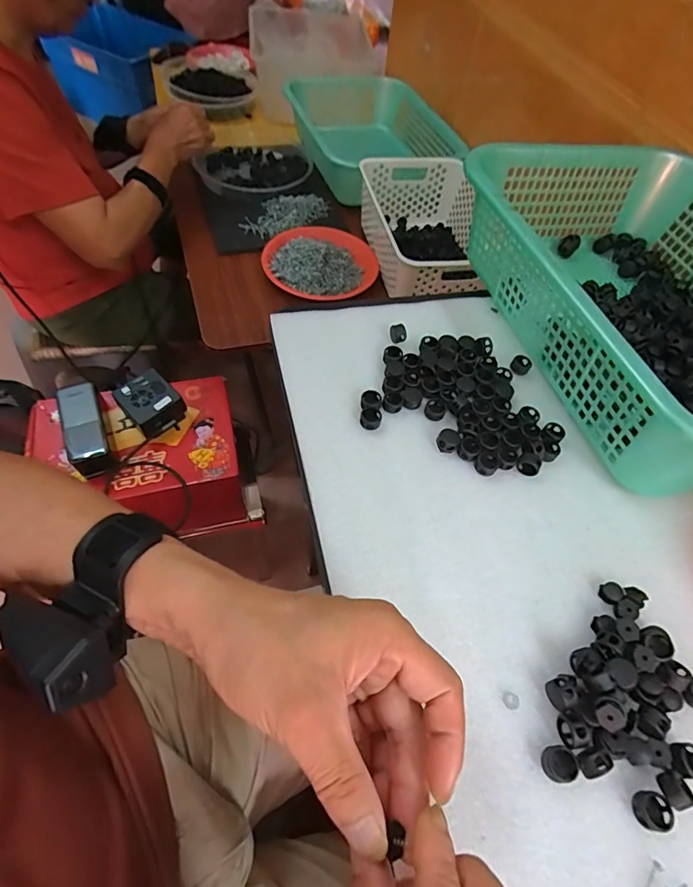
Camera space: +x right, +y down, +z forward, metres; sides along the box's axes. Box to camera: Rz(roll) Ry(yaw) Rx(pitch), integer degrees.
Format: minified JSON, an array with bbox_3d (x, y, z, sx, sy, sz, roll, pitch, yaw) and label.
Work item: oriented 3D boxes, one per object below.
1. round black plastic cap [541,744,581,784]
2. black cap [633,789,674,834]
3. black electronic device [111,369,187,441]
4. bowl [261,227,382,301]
[{"bbox_3d":[0.116,0.175,0.257,0.017,0.008,0.017,2,56,-4],"label":"round black plastic cap"},{"bbox_3d":[0.161,0.193,0.248,0.017,0.007,0.018,2,56,-4],"label":"black cap"},{"bbox_3d":[-0.290,-0.059,0.703,0.074,0.052,0.082,-37,67,-25],"label":"black electronic device"},{"bbox_3d":[-0.043,-0.320,0.803,0.176,0.060,0.180,2,56,-4],"label":"bowl"}]

